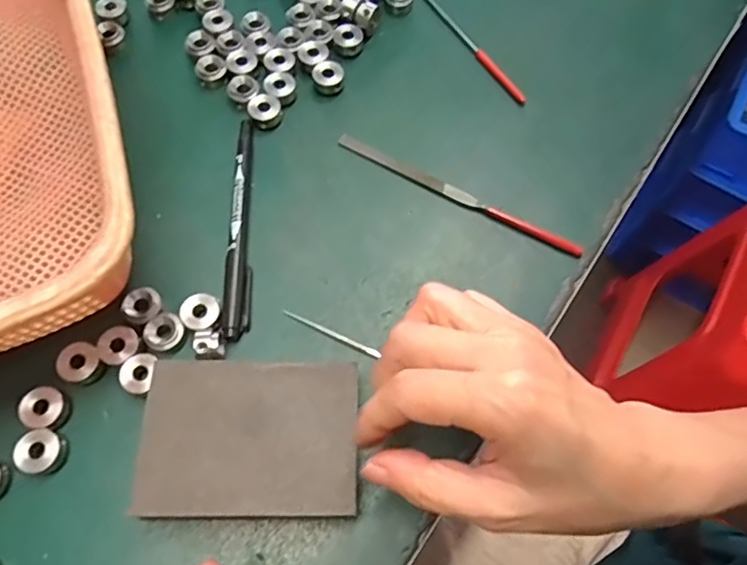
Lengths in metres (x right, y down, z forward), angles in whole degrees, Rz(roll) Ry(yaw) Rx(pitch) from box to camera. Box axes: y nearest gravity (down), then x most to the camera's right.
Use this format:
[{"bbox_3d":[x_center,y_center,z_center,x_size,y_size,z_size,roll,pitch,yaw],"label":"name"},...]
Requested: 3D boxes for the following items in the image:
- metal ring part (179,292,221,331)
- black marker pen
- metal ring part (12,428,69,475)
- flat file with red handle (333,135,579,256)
[{"bbox_3d":[-0.089,0.015,0.297,0.020,0.008,0.018,-36,73,-15],"label":"metal ring part"},{"bbox_3d":[-0.075,-0.034,0.323,0.014,0.009,0.136,-2,67,-3],"label":"black marker pen"},{"bbox_3d":[-0.156,0.079,0.270,0.018,0.013,0.020,16,68,5],"label":"metal ring part"},{"bbox_3d":[0.048,-0.052,0.336,0.153,0.008,0.007,29,69,10],"label":"flat file with red handle"}]

